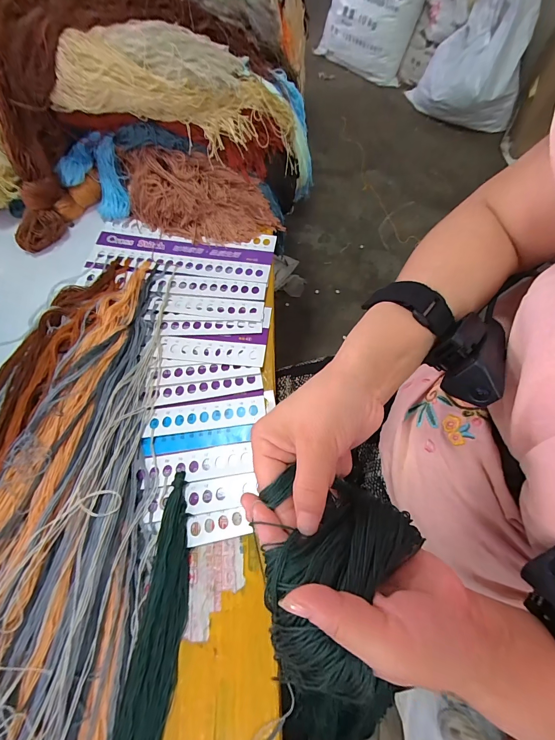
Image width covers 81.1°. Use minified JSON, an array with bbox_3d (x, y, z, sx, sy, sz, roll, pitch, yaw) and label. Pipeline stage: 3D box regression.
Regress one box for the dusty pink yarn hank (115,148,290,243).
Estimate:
[{"bbox_3d":[-0.108,-0.228,0.427,0.218,0.070,0.079,10,68,5],"label":"dusty pink yarn hank"}]

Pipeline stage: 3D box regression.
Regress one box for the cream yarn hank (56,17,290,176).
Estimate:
[{"bbox_3d":[-0.094,-0.318,0.374,0.295,0.093,0.062,0,66,-17],"label":"cream yarn hank"}]

